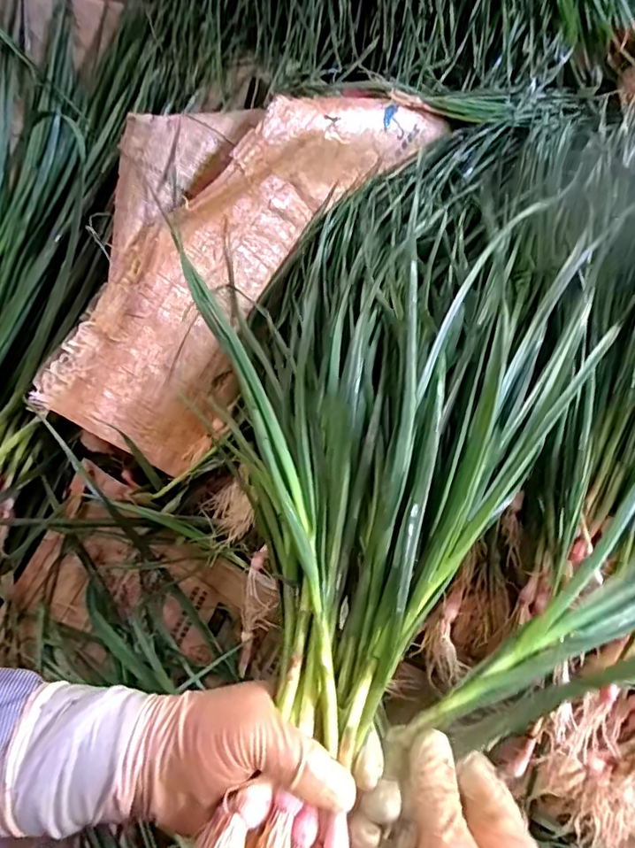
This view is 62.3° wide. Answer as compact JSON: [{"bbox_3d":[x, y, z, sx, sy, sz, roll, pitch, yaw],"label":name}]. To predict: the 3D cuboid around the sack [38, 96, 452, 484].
[{"bbox_3d":[-0.080,-0.201,0.506,0.213,0.077,0.487,29,77,7],"label":"sack"}]

